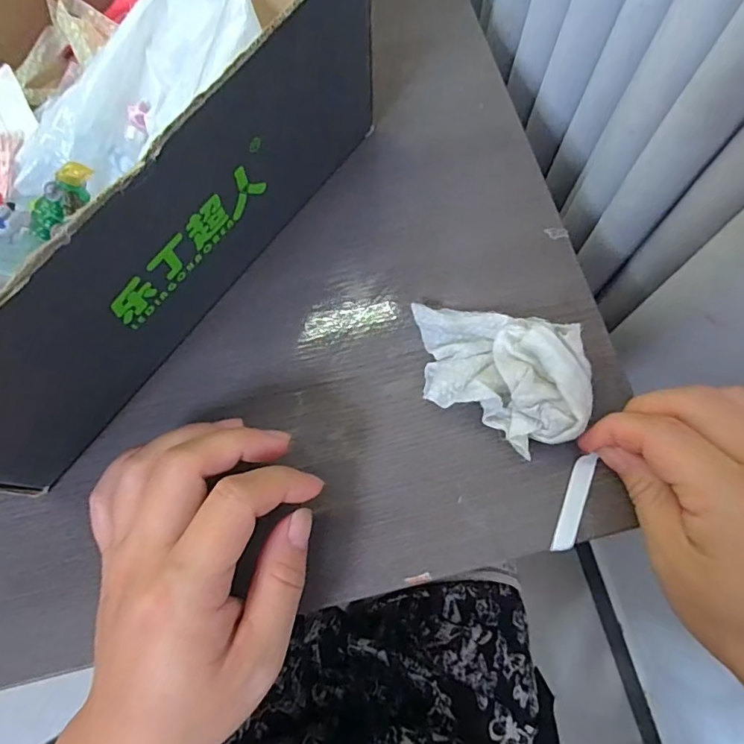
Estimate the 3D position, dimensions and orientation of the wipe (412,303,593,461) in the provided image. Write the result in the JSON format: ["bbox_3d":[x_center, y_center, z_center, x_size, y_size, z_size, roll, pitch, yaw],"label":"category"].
[{"bbox_3d":[0.060,-0.003,0.243,0.089,0.039,0.058,31,76,11],"label":"wipe"}]

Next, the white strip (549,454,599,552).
[{"bbox_3d":[0.097,0.062,0.239,0.010,0.004,0.048,22,77,6],"label":"white strip"}]

